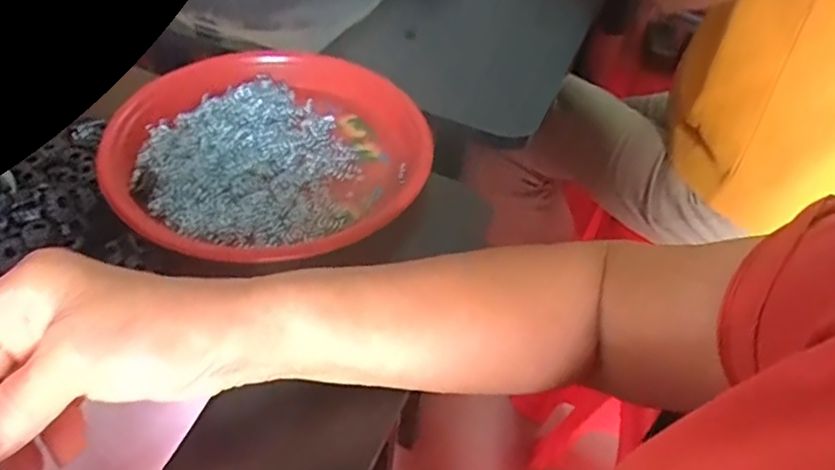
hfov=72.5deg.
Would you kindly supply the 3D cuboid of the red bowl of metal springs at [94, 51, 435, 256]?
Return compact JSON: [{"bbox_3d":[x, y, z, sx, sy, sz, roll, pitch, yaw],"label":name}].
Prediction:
[{"bbox_3d":[-0.110,-0.072,0.447,0.237,0.033,0.232,-2,48,-8],"label":"red bowl of metal springs"}]

